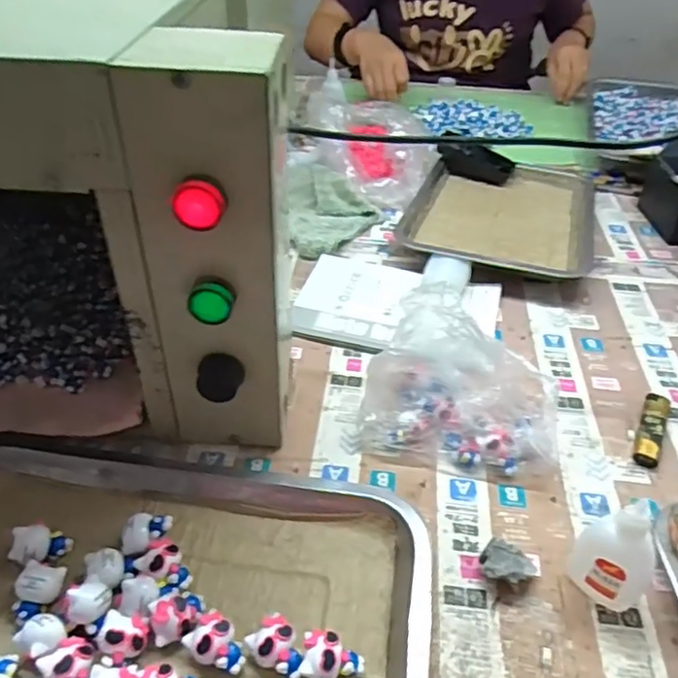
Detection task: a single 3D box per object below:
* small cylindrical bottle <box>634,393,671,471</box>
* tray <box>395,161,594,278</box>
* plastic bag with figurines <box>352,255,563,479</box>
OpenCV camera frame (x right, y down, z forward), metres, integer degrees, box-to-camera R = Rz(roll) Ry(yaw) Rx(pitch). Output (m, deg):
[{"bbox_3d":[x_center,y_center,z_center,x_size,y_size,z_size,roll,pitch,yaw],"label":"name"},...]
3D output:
[{"bbox_3d":[0.259,0.073,0.512,0.020,0.017,0.081,20,43,20],"label":"small cylindrical bottle"},{"bbox_3d":[0.205,-0.160,0.779,0.214,0.024,0.298,12,37,13],"label":"tray"},{"bbox_3d":[0.101,0.034,0.489,0.147,0.109,0.112,16,41,16],"label":"plastic bag with figurines"}]

